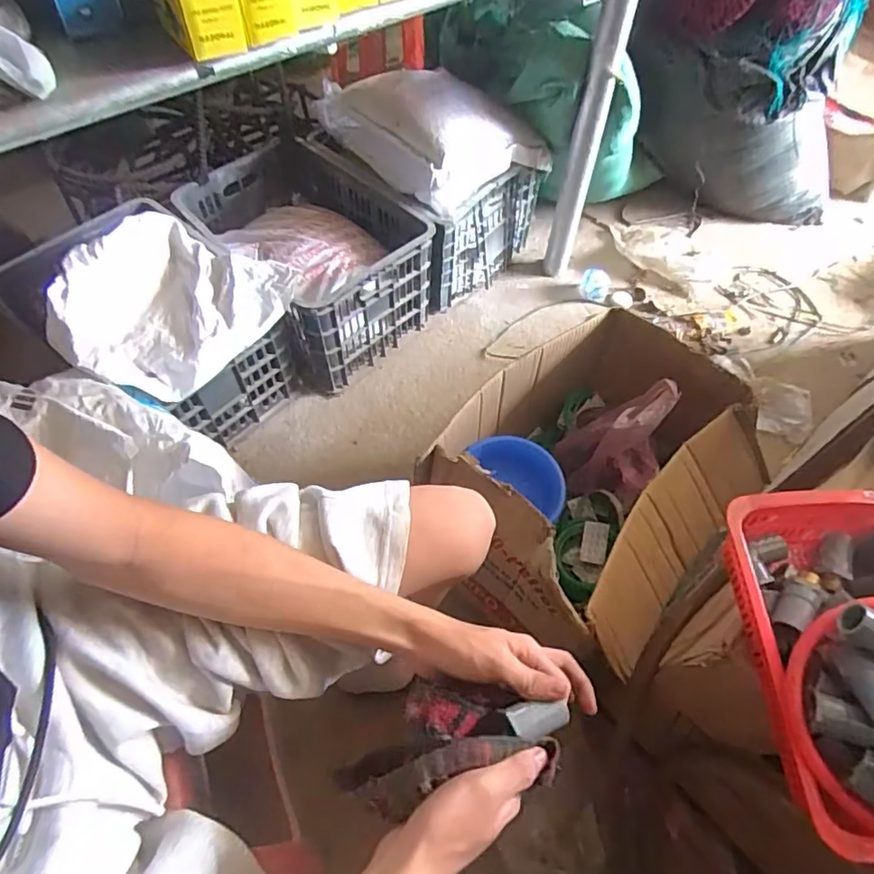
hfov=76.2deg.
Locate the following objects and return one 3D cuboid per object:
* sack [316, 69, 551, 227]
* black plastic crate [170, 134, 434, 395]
[{"bbox_3d":[-0.019,-0.728,1.255,0.338,0.145,0.455,-38,67,-21],"label":"sack"},{"bbox_3d":[-0.300,-0.422,1.289,0.379,0.267,0.552,-37,66,-21],"label":"black plastic crate"}]

